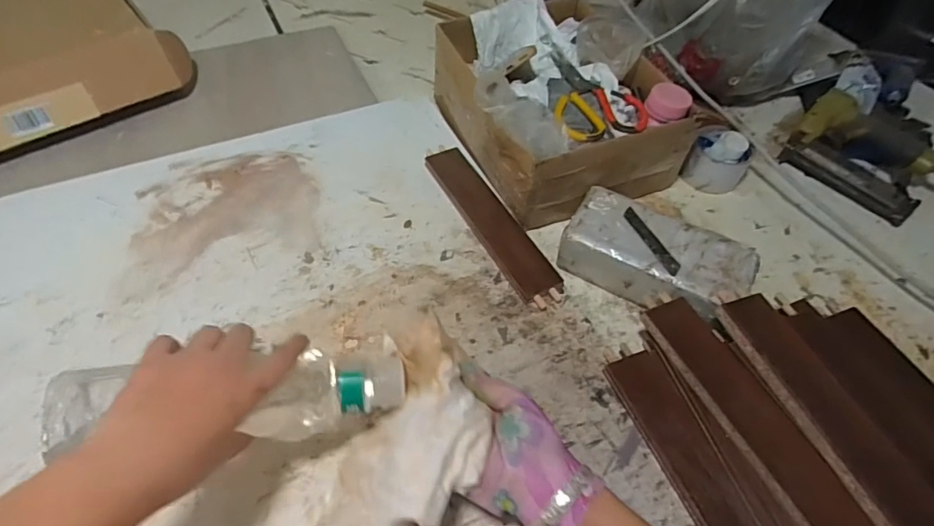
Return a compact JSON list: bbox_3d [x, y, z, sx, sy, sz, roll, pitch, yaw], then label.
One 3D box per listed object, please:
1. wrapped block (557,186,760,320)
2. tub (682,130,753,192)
[{"bbox_3d":[0.215,-0.004,0.573,0.203,0.058,0.108,28,56,16],"label":"wrapped block"},{"bbox_3d":[0.350,-0.144,0.686,0.074,0.068,0.076,2,53,-3],"label":"tub"}]

